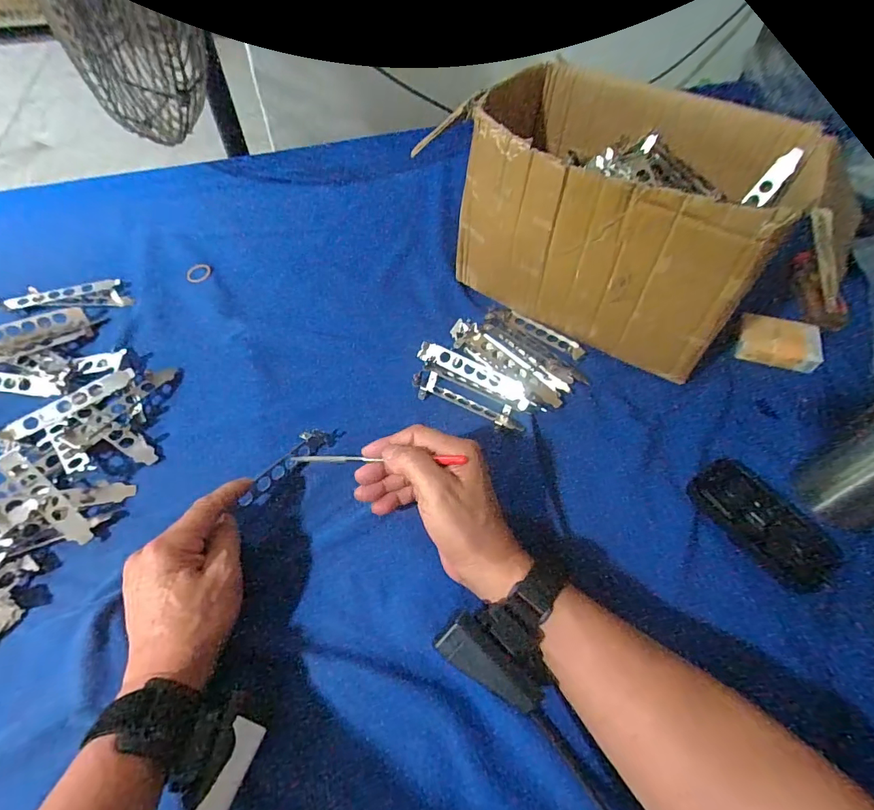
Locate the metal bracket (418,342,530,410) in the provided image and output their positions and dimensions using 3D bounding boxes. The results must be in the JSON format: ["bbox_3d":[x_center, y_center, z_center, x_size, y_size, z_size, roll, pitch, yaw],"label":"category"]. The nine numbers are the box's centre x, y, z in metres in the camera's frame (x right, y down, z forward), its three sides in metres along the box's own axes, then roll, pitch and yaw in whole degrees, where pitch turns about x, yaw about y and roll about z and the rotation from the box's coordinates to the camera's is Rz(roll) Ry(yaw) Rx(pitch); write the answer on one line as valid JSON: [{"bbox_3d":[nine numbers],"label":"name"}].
[{"bbox_3d":[0.040,-0.036,0.483,0.125,0.014,0.028,28,57,16],"label":"metal bracket"}]

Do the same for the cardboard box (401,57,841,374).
[{"bbox_3d":[0.179,-0.205,0.499,0.315,0.189,0.212,25,57,14],"label":"cardboard box"}]

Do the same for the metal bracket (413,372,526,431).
[{"bbox_3d":[0.030,-0.003,0.469,0.120,0.011,0.031,24,56,13],"label":"metal bracket"}]

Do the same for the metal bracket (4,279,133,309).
[{"bbox_3d":[-0.433,-0.129,0.550,0.124,0.017,0.039,-9,55,-10],"label":"metal bracket"}]

